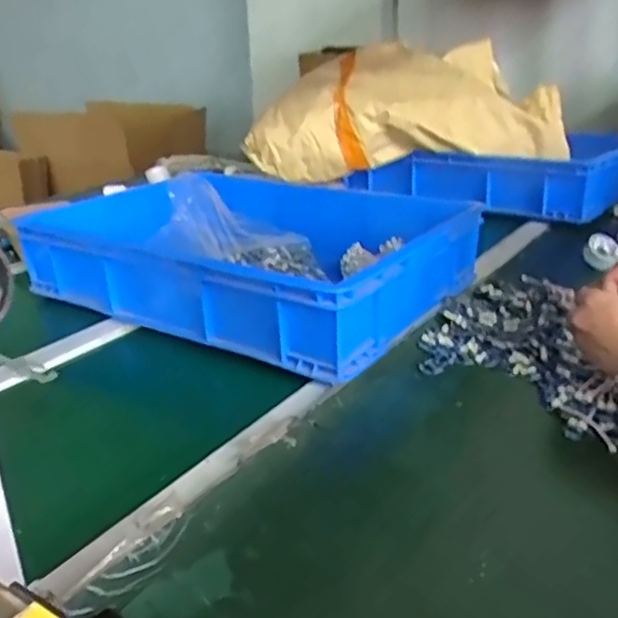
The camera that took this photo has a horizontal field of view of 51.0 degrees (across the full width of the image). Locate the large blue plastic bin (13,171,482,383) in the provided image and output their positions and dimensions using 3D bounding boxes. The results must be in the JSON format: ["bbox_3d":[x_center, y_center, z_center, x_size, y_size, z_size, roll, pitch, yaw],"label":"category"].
[{"bbox_3d":[-0.086,-0.094,0.967,0.556,0.129,0.377,14,27,32],"label":"large blue plastic bin"}]

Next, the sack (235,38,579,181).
[{"bbox_3d":[0.217,-0.437,1.428,0.657,0.239,0.278,2,23,7],"label":"sack"}]

